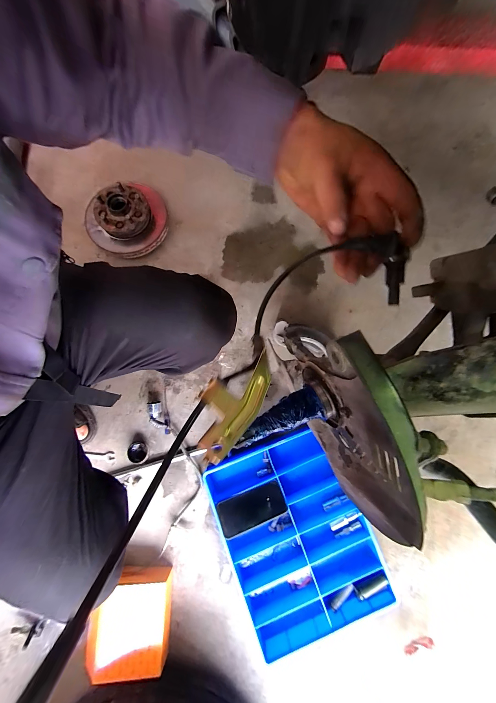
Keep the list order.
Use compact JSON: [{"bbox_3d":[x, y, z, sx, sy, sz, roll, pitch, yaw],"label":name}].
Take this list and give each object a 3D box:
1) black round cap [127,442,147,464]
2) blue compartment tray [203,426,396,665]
[{"bbox_3d":[-0.305,0.277,0.705,0.052,0.010,0.049,0,80,0],"label":"black round cap"},{"bbox_3d":[0.118,0.449,0.646,0.345,0.071,0.455,-24,80,-4],"label":"blue compartment tray"}]

